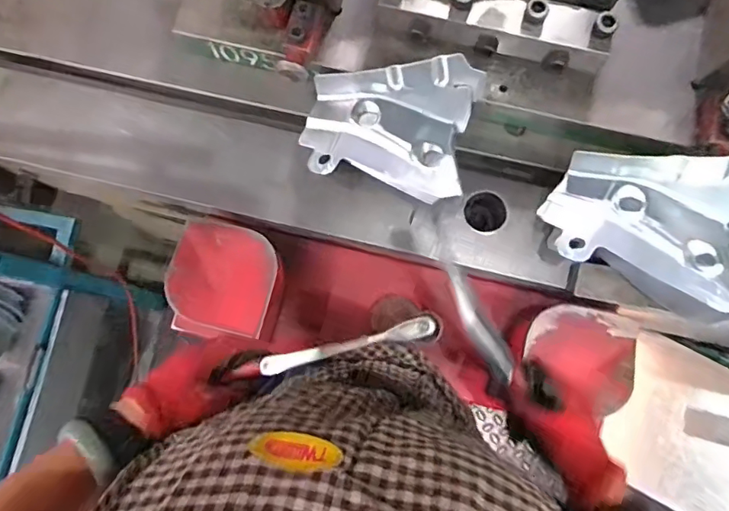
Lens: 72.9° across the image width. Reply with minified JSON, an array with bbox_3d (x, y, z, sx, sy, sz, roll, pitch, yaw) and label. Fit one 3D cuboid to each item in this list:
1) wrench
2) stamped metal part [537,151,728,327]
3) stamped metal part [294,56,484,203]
[{"bbox_3d":[-0.014,0.086,0.465,0.164,0.009,0.019,-15,80,2],"label":"wrench"},{"bbox_3d":[0.305,-0.027,0.518,0.198,0.083,0.149,14,80,3],"label":"stamped metal part"},{"bbox_3d":[0.024,-0.146,0.574,0.193,0.084,0.146,12,80,3],"label":"stamped metal part"}]

